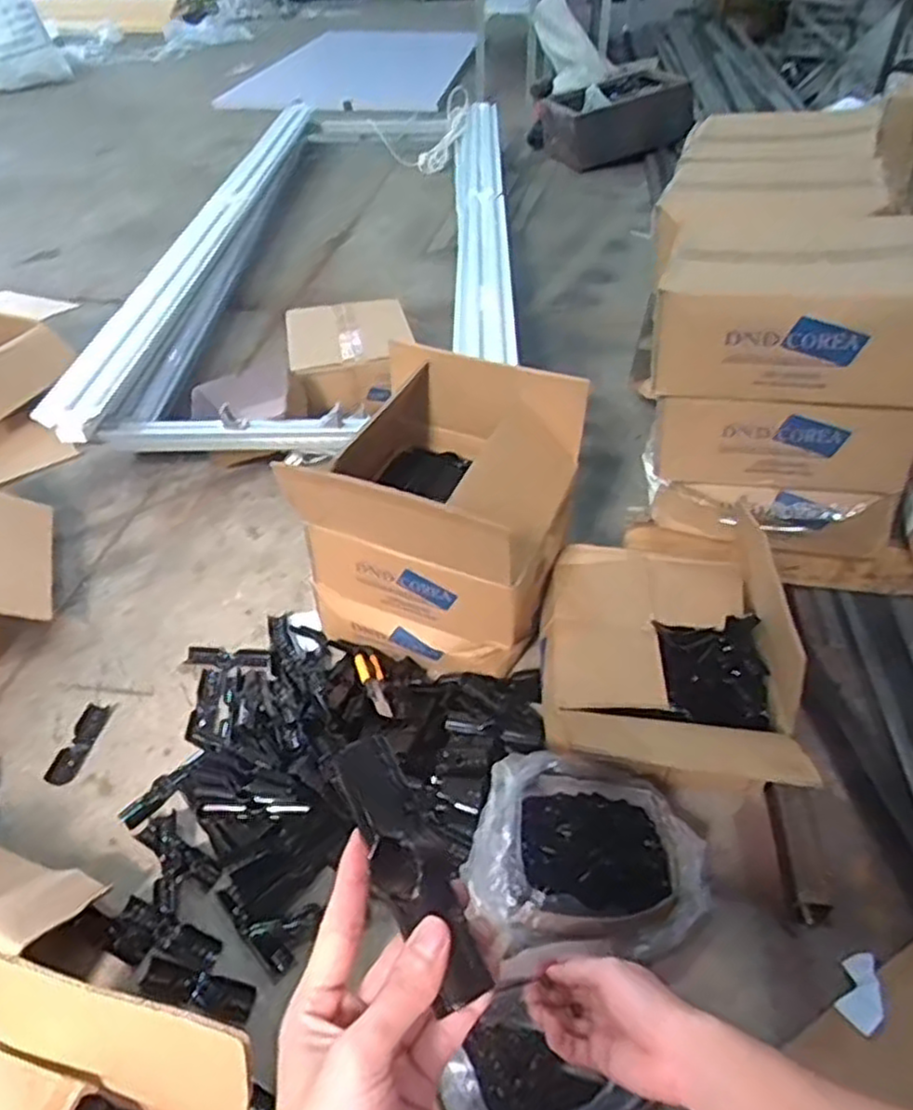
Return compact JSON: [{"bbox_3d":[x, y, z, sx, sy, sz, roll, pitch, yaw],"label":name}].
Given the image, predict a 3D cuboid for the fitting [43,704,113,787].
[{"bbox_3d":[-0.535,0.266,1.063,0.039,0.011,0.129,3,43,5],"label":"fitting"}]

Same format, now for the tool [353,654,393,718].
[{"bbox_3d":[-0.115,0.182,1.058,0.035,0.014,0.146,-15,28,-13],"label":"tool"}]

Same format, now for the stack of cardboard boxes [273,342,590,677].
[{"bbox_3d":[-0.027,-0.045,1.081,0.332,0.352,0.312,14,45,17],"label":"stack of cardboard boxes"}]

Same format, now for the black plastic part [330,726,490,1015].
[{"bbox_3d":[-0.024,0.147,0.366,0.033,0.020,0.131,-21,57,-20],"label":"black plastic part"}]

